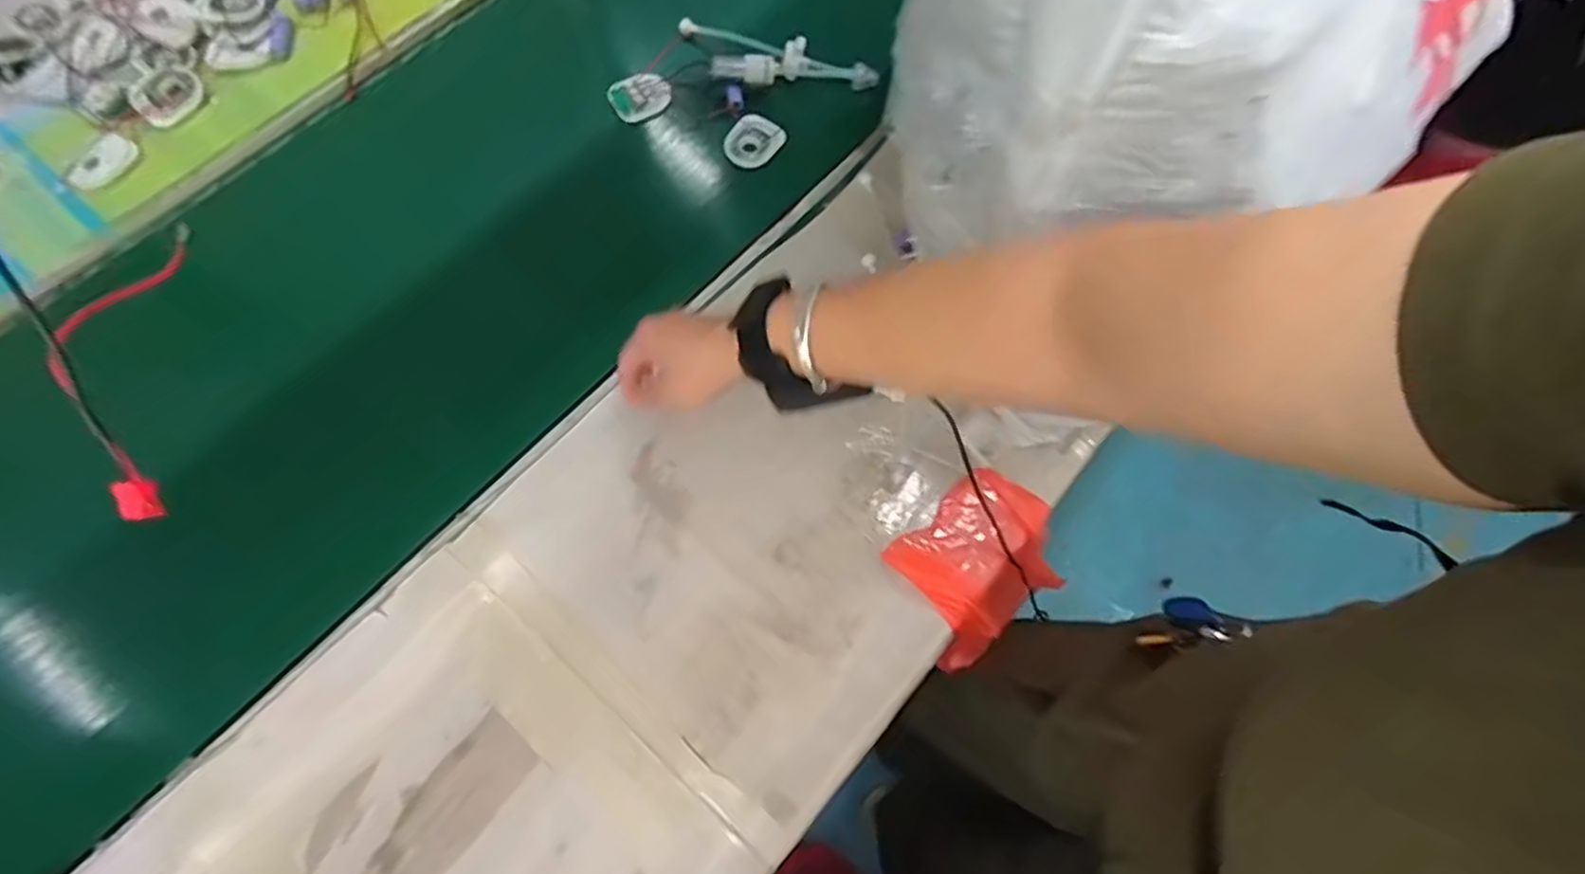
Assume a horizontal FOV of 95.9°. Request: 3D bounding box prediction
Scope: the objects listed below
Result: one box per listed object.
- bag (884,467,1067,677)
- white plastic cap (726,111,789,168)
[{"bbox_3d":[0.149,0.102,0.584,0.140,0.039,0.111,-33,76,-14],"label":"bag"},{"bbox_3d":[-0.038,-0.295,0.710,0.057,0.019,0.044,-39,78,-13],"label":"white plastic cap"}]

